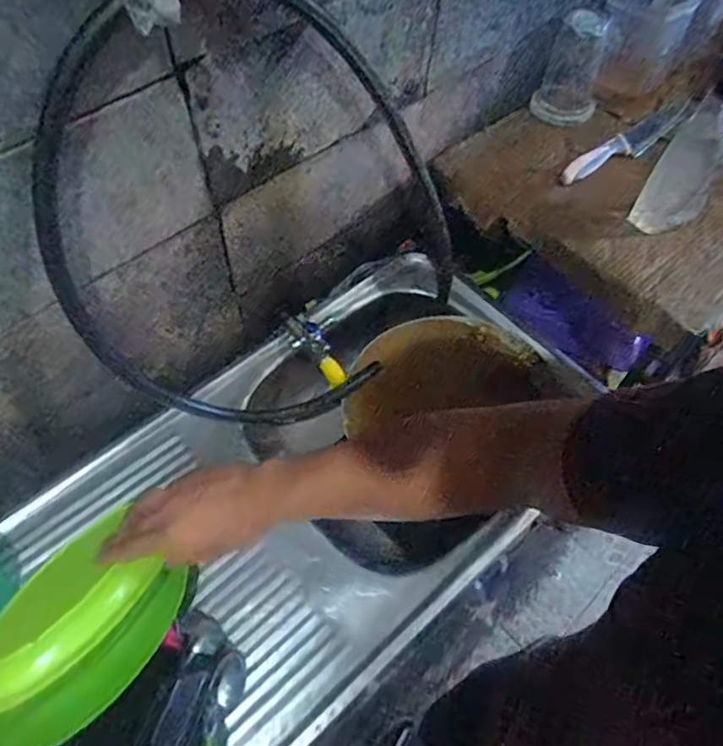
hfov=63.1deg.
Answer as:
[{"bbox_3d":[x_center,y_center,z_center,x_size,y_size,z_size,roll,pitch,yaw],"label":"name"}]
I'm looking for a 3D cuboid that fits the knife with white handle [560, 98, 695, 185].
[{"bbox_3d":[0.363,-0.320,0.808,0.258,0.034,0.045,-33,67,-21],"label":"knife with white handle"}]

